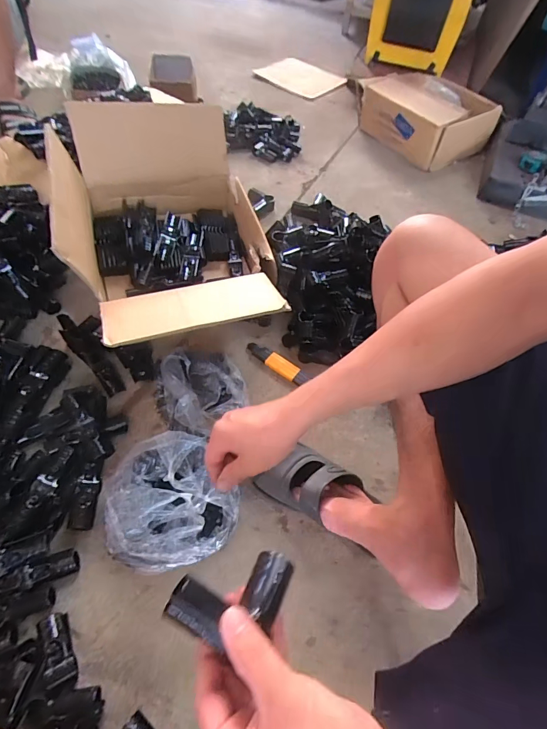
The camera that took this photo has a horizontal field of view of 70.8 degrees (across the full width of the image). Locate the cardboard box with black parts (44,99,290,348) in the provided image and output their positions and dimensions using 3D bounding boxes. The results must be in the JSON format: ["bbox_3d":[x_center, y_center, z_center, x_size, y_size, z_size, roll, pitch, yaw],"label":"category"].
[{"bbox_3d":[-0.198,-0.265,0.750,0.359,0.213,0.519,-12,58,-13],"label":"cardboard box with black parts"}]

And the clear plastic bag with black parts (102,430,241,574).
[{"bbox_3d":[-0.152,0.209,0.592,0.189,0.062,0.188,11,56,2],"label":"clear plastic bag with black parts"}]

